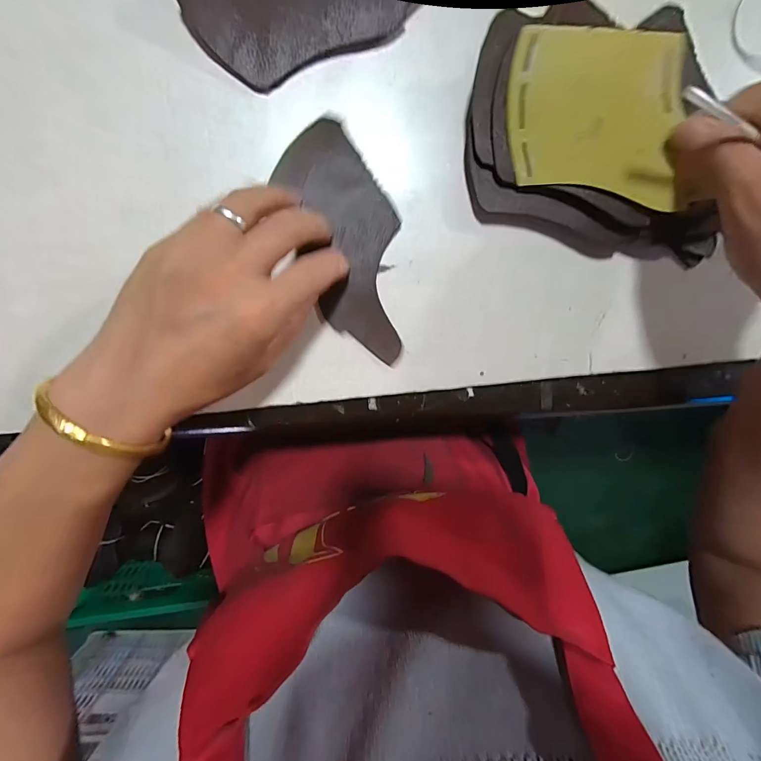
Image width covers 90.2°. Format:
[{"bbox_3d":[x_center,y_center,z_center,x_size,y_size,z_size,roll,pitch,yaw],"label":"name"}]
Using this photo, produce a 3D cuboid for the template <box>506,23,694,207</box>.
[{"bbox_3d":[0.122,-0.145,0.211,0.105,0.004,0.073,14,120,7],"label":"template"}]

